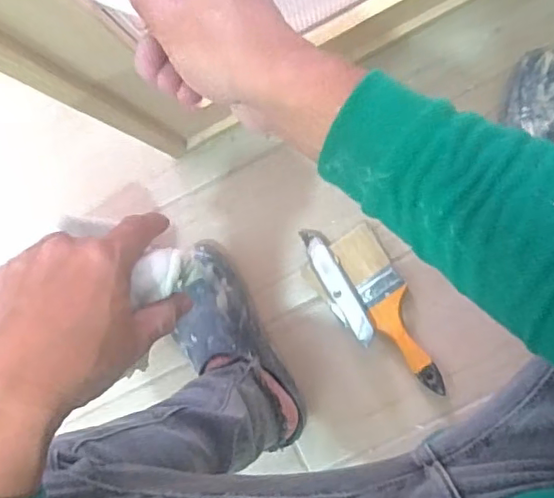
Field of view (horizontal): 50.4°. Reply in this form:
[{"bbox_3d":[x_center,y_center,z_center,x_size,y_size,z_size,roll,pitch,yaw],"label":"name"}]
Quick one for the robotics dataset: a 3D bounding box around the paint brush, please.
[{"bbox_3d":[0.153,0.080,0.766,0.057,0.024,0.232,-30,87,4],"label":"paint brush"}]

